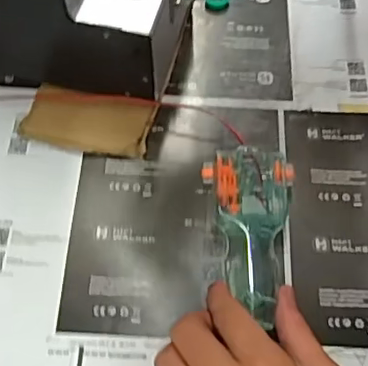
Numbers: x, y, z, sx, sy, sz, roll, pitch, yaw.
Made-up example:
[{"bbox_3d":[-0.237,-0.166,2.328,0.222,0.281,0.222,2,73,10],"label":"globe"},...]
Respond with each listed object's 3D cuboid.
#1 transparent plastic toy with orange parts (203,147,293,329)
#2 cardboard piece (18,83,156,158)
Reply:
[{"bbox_3d":[0.046,0.030,0.378,0.057,0.027,0.120,0,64,-2],"label":"transparent plastic toy with orange parts"},{"bbox_3d":[-0.073,-0.047,0.430,0.093,0.017,0.046,13,61,6],"label":"cardboard piece"}]

